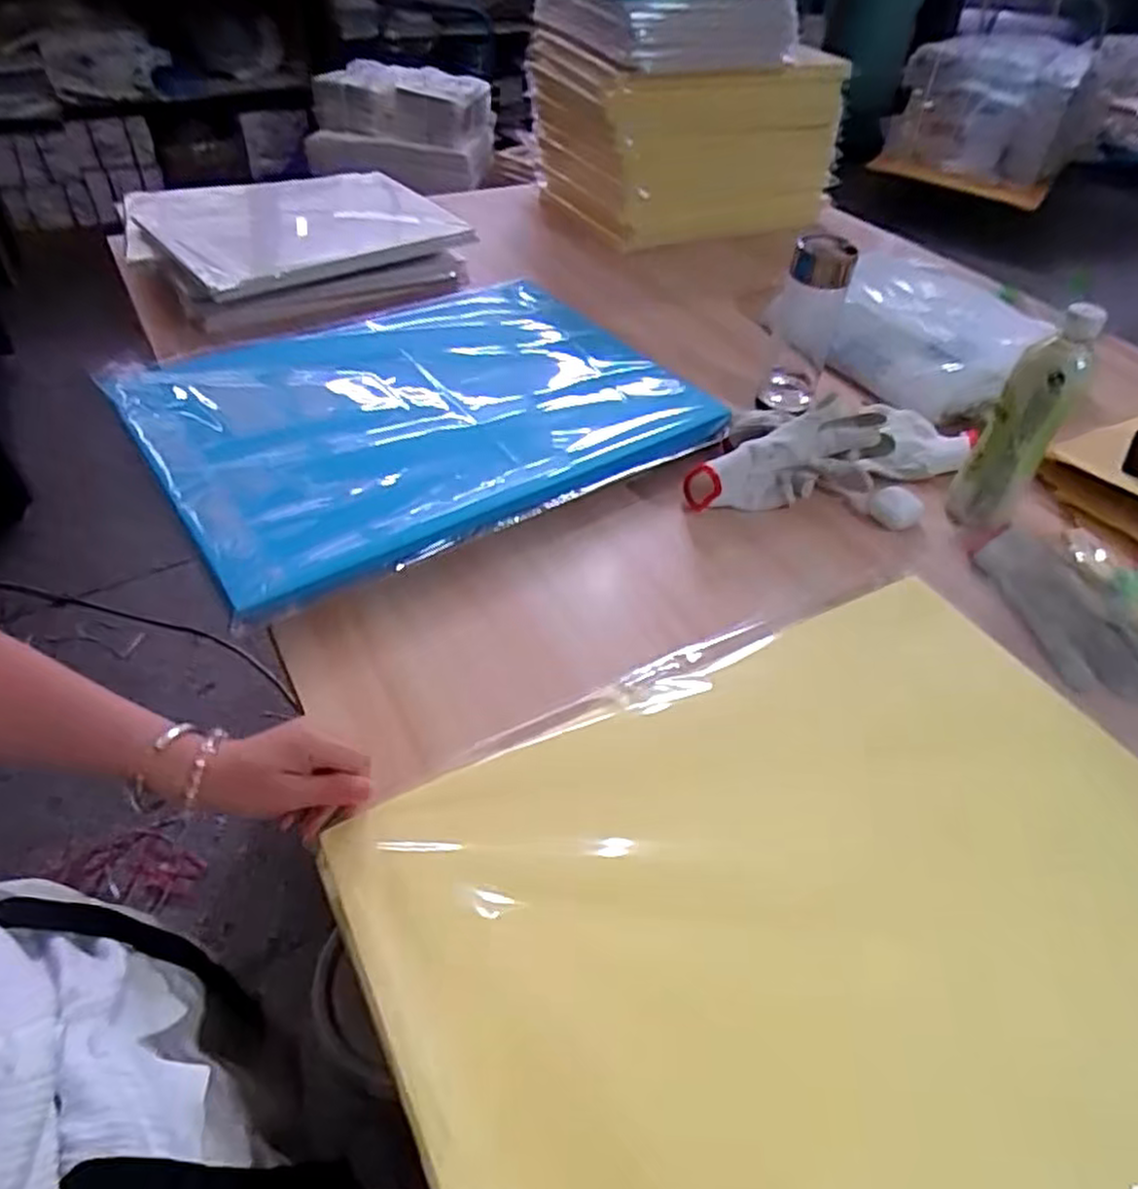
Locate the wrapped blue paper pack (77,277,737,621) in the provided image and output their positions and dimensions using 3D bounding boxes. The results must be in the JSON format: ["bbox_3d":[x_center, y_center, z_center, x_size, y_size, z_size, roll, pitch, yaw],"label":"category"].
[{"bbox_3d":[-0.152,-0.203,0.814,0.557,0.045,0.432,-26,53,-27],"label":"wrapped blue paper pack"}]

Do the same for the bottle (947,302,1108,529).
[{"bbox_3d":[0.415,-0.153,0.689,0.060,0.209,0.056,30,51,23],"label":"bottle"}]

